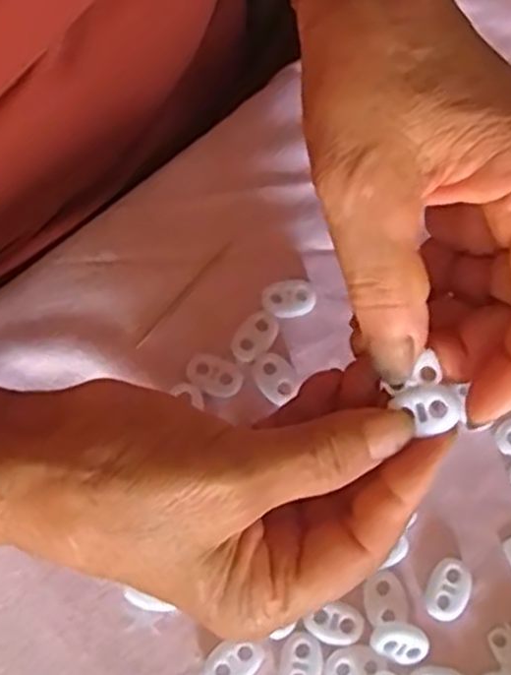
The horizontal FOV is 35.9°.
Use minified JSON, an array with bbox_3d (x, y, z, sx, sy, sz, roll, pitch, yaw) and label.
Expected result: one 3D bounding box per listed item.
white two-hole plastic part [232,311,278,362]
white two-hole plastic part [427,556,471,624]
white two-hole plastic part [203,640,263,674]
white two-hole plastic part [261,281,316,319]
[{"bbox_3d":[0.000,-0.001,0.320,0.022,0.004,0.014,-44,79,-12],"label":"white two-hole plastic part"},{"bbox_3d":[0.072,0.095,0.296,0.014,0.005,0.023,23,75,5],"label":"white two-hole plastic part"},{"bbox_3d":[-0.009,0.119,0.287,0.022,0.005,0.016,-40,78,-11],"label":"white two-hole plastic part"},{"bbox_3d":[0.014,-0.016,0.326,0.021,0.004,0.015,-8,74,-3],"label":"white two-hole plastic part"}]

